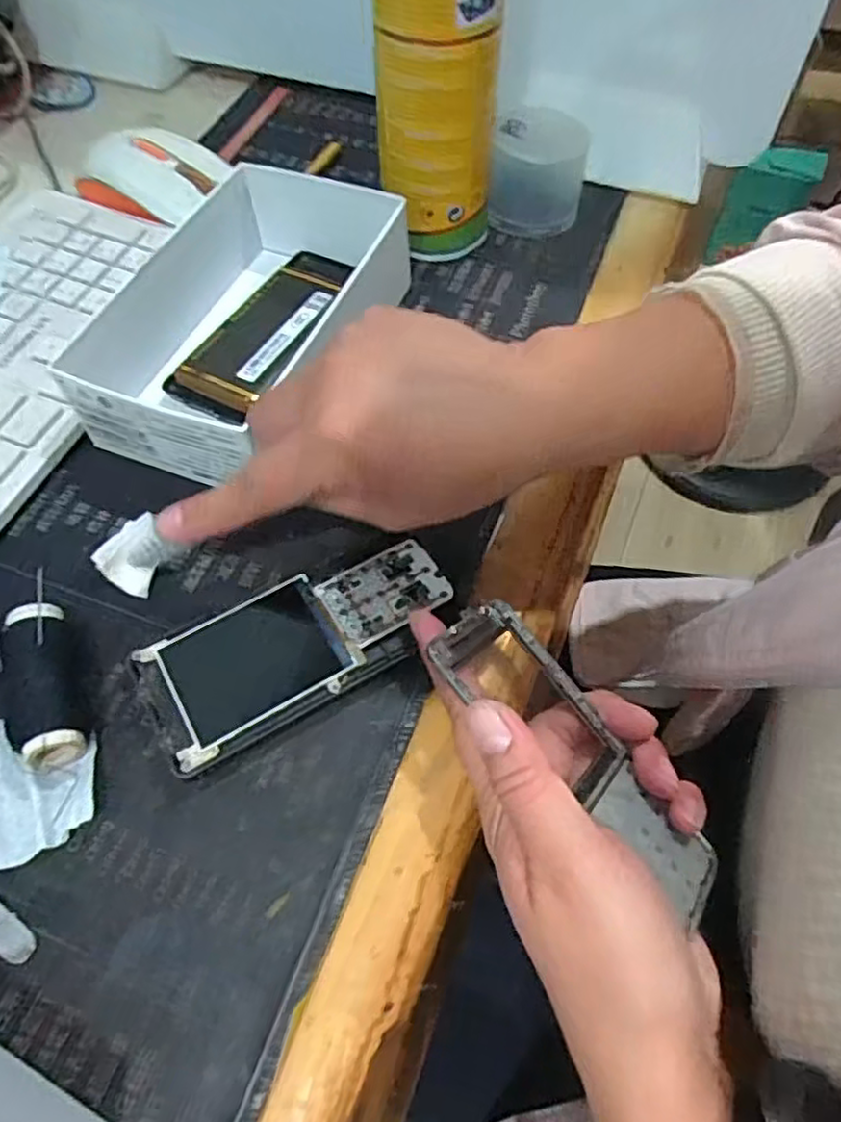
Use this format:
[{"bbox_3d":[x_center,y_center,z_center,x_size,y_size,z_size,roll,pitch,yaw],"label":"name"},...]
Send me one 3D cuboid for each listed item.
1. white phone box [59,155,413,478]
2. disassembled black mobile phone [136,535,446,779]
[{"bbox_3d":[-0.092,-0.126,0.361,0.098,0.051,0.177,24,63,12],"label":"white phone box"},{"bbox_3d":[-0.047,0.034,0.290,0.121,0.016,0.054,-26,64,-15],"label":"disassembled black mobile phone"}]

